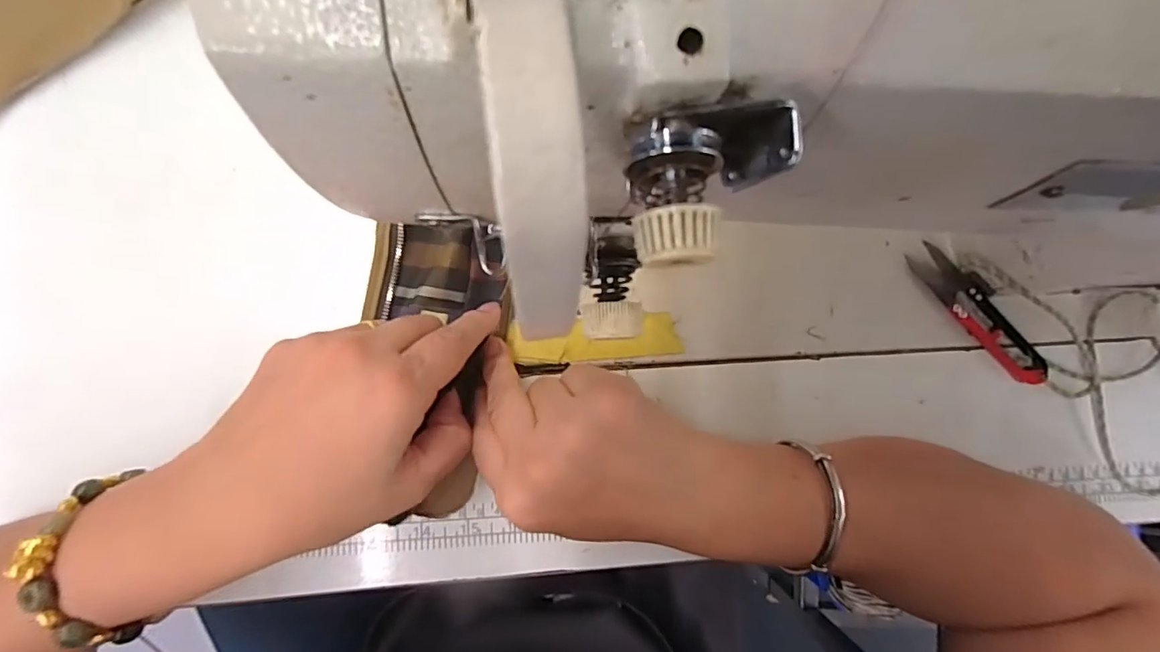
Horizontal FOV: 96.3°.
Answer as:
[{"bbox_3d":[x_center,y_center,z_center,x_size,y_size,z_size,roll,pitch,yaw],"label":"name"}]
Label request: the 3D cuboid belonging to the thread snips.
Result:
[{"bbox_3d":[0.239,-0.007,0.310,0.023,0.010,0.101,-41,90,-6],"label":"thread snips"}]

